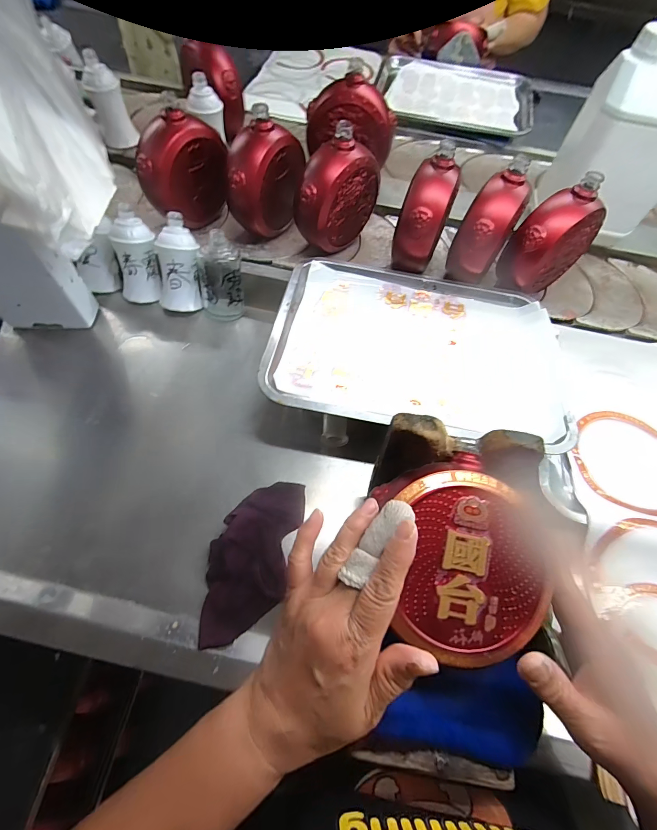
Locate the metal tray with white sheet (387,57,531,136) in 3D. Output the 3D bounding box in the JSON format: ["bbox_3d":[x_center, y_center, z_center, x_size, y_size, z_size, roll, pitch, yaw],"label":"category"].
[{"bbox_3d":[0.294,-0.727,0.804,0.323,0.042,0.254,13,62,3],"label":"metal tray with white sheet"}]

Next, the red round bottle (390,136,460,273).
[{"bbox_3d":[0.135,-0.279,0.493,0.062,0.152,0.112,20,62,7],"label":"red round bottle"}]

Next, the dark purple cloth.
[{"bbox_3d":[-0.073,0.132,0.334,0.071,0.056,0.153,13,62,3],"label":"dark purple cloth"}]

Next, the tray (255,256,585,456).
[{"bbox_3d":[0.109,-0.091,0.433,0.343,0.032,0.258,9,62,1],"label":"tray"}]

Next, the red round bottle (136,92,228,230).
[{"bbox_3d":[-0.209,-0.354,0.505,0.057,0.136,0.123,31,64,12],"label":"red round bottle"}]

